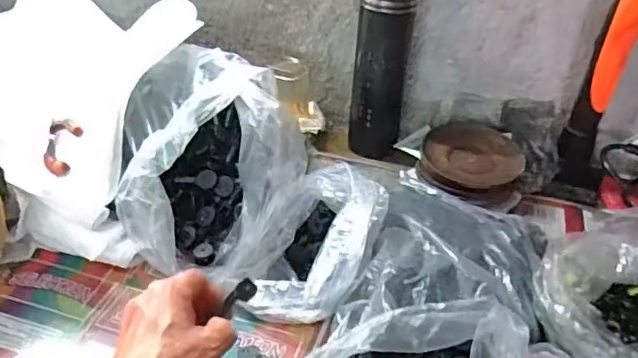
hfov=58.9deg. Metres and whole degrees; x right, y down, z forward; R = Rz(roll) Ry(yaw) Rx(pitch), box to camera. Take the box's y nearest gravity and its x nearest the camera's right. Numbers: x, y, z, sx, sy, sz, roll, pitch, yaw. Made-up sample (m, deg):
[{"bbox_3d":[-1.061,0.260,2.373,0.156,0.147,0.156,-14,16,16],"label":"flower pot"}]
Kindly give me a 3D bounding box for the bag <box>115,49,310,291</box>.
[{"bbox_3d":[-0.095,-0.017,0.525,0.164,0.144,0.185,2,33,-3],"label":"bag"}]

